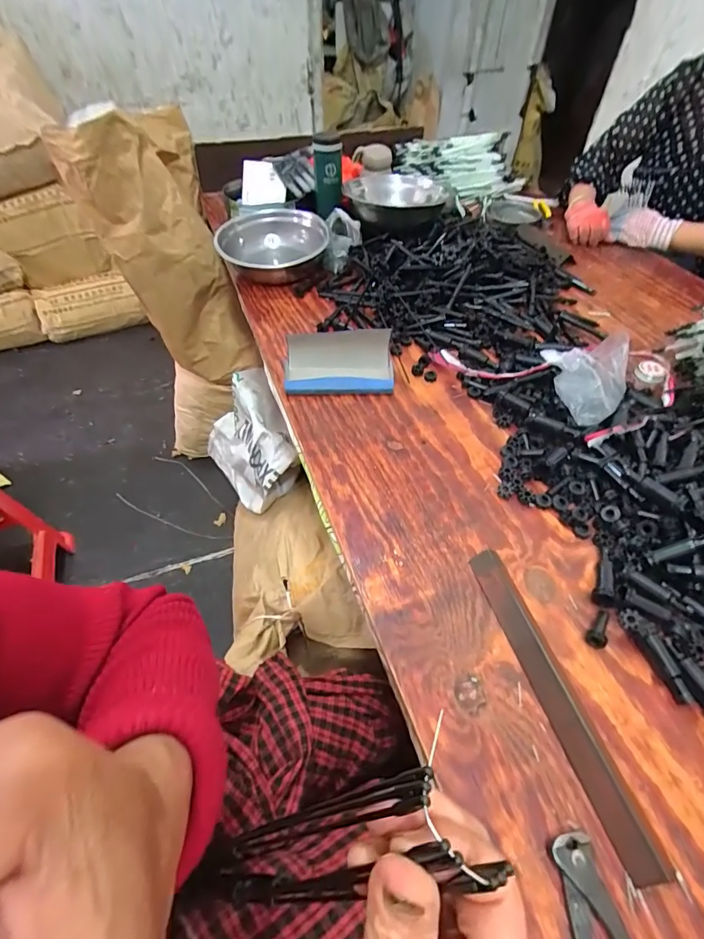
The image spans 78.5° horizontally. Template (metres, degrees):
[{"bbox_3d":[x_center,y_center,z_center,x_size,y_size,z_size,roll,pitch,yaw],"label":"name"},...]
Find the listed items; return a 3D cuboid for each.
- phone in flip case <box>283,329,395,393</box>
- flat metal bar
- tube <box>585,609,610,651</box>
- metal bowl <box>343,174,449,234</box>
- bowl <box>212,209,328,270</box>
[{"bbox_3d":[-0.020,-0.161,0.650,0.163,0.051,0.088,0,50,-1],"label":"phone in flip case"},{"bbox_3d":[0.176,0.191,0.382,0.032,0.015,0.261,-15,53,-8],"label":"flat metal bar"},{"bbox_3d":[0.240,0.152,0.417,0.016,0.018,0.042,29,46,23],"label":"tube"},{"bbox_3d":[0.087,-0.549,0.893,0.210,0.064,0.213,2,53,5],"label":"metal bowl"},{"bbox_3d":[-0.161,-0.454,0.889,0.219,0.067,0.246,-10,53,-4],"label":"bowl"}]

